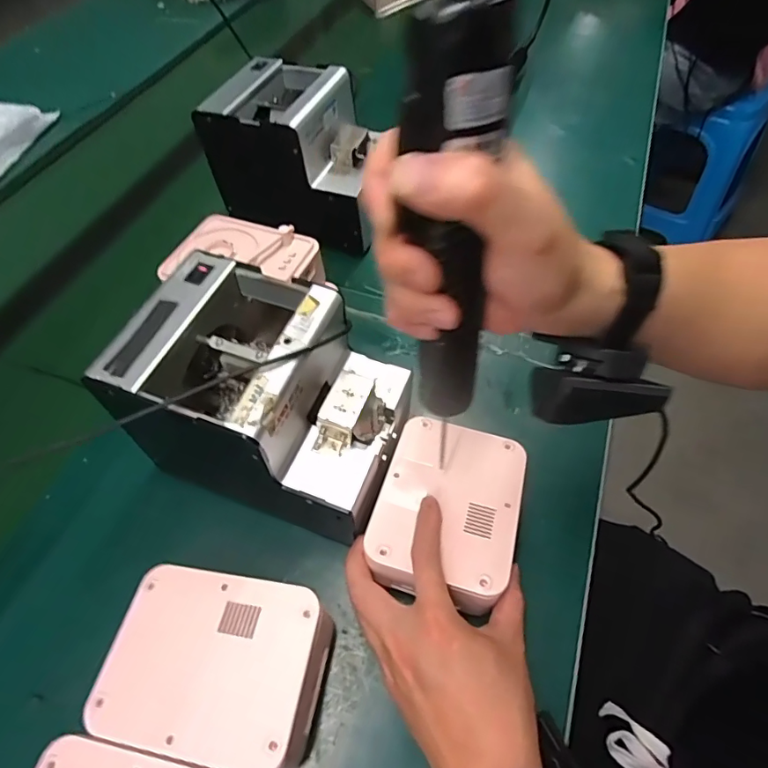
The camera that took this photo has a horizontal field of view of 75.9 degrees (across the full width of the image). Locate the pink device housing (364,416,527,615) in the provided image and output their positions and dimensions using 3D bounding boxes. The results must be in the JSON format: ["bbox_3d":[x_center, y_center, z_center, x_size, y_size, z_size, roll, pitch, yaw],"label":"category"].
[{"bbox_3d":[0.049,0.086,0.364,0.097,0.039,0.134,13,57,12],"label":"pink device housing"}]

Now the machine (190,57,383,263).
[{"bbox_3d":[-0.096,-0.265,0.566,0.179,0.135,0.127,15,58,14],"label":"machine"}]

